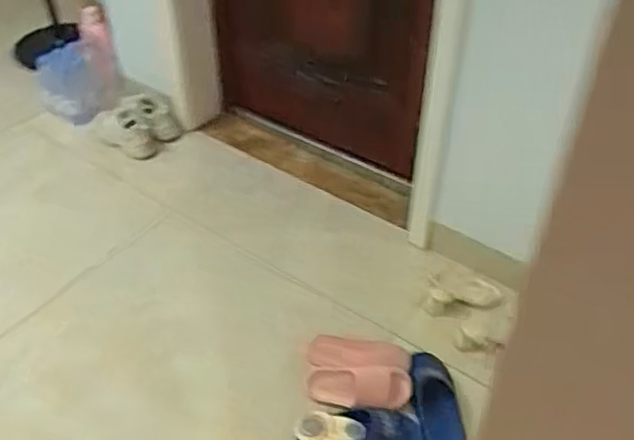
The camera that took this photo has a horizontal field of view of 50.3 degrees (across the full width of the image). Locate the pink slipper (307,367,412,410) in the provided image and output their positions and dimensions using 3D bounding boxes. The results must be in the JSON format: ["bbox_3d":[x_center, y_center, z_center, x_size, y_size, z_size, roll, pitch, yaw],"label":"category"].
[{"bbox_3d":[0.093,0.382,1.523,0.230,0.076,0.084,5,43,5],"label":"pink slipper"}]

